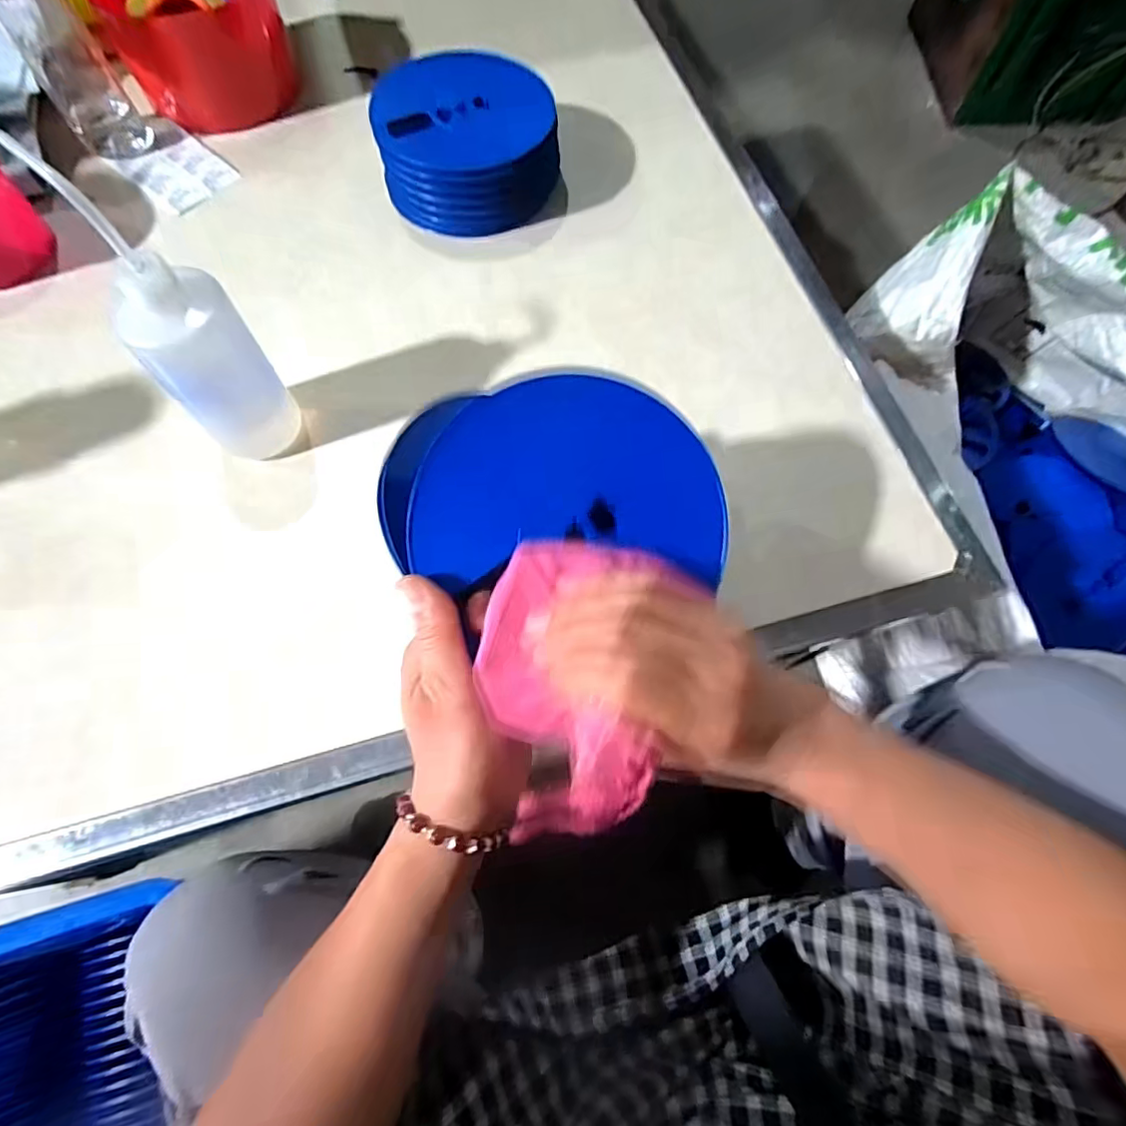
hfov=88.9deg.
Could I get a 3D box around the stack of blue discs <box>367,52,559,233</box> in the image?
[{"bbox_3d":[-0.093,-0.420,0.576,0.171,0.076,0.151,-6,68,-4],"label":"stack of blue discs"}]

